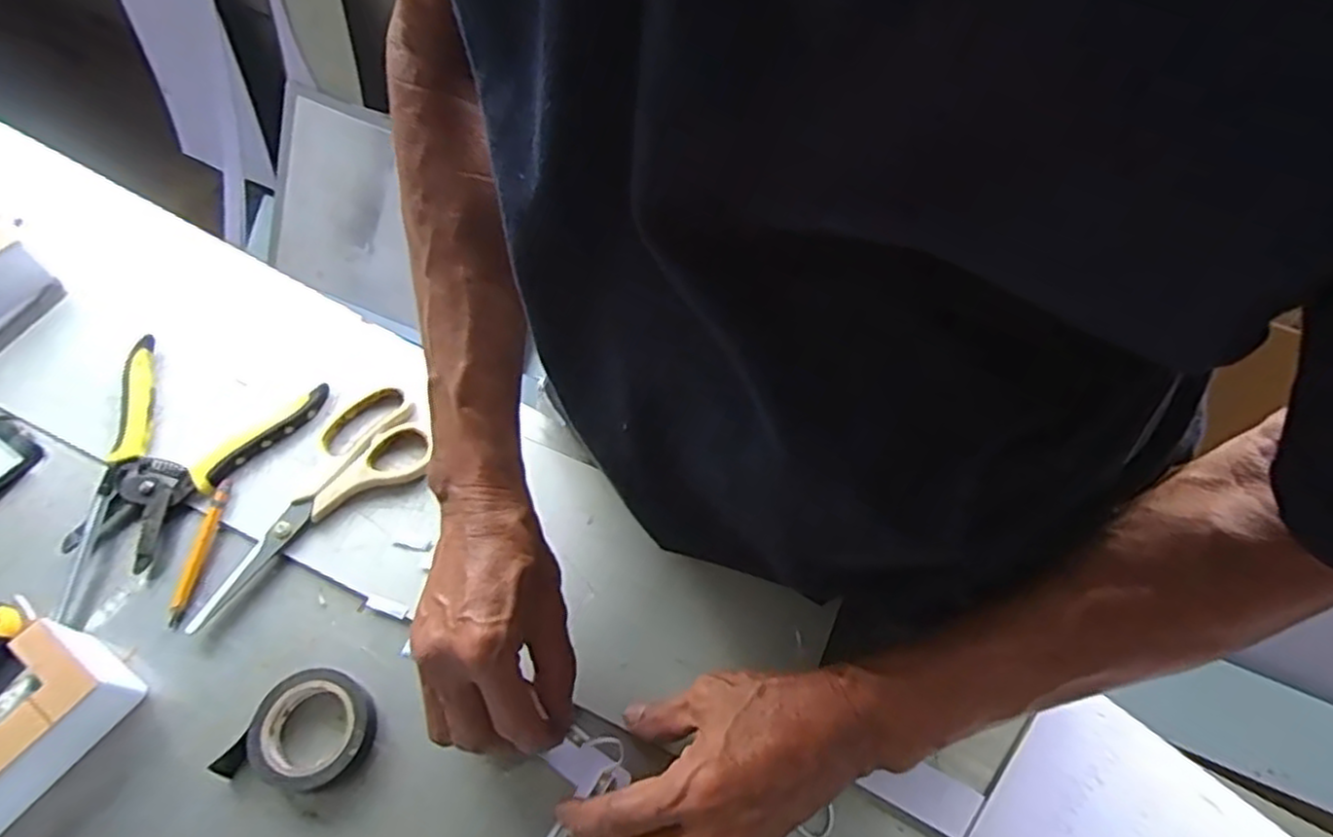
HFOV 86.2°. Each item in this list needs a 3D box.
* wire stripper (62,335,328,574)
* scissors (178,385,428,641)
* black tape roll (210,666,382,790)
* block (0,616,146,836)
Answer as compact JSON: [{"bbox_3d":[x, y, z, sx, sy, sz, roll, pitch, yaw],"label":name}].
[{"bbox_3d":[-0.336,0.015,0.477,0.134,0.018,0.155,24,63,11],"label":"wire stripper"},{"bbox_3d":[-0.238,0.050,0.465,0.174,0.010,0.070,-38,69,-20],"label":"scissors"},{"bbox_3d":[-0.200,0.172,0.395,0.078,0.024,0.059,9,61,3],"label":"black tape roll"},{"bbox_3d":[-0.347,0.170,0.375,0.051,0.051,0.115,32,65,15],"label":"block"}]

